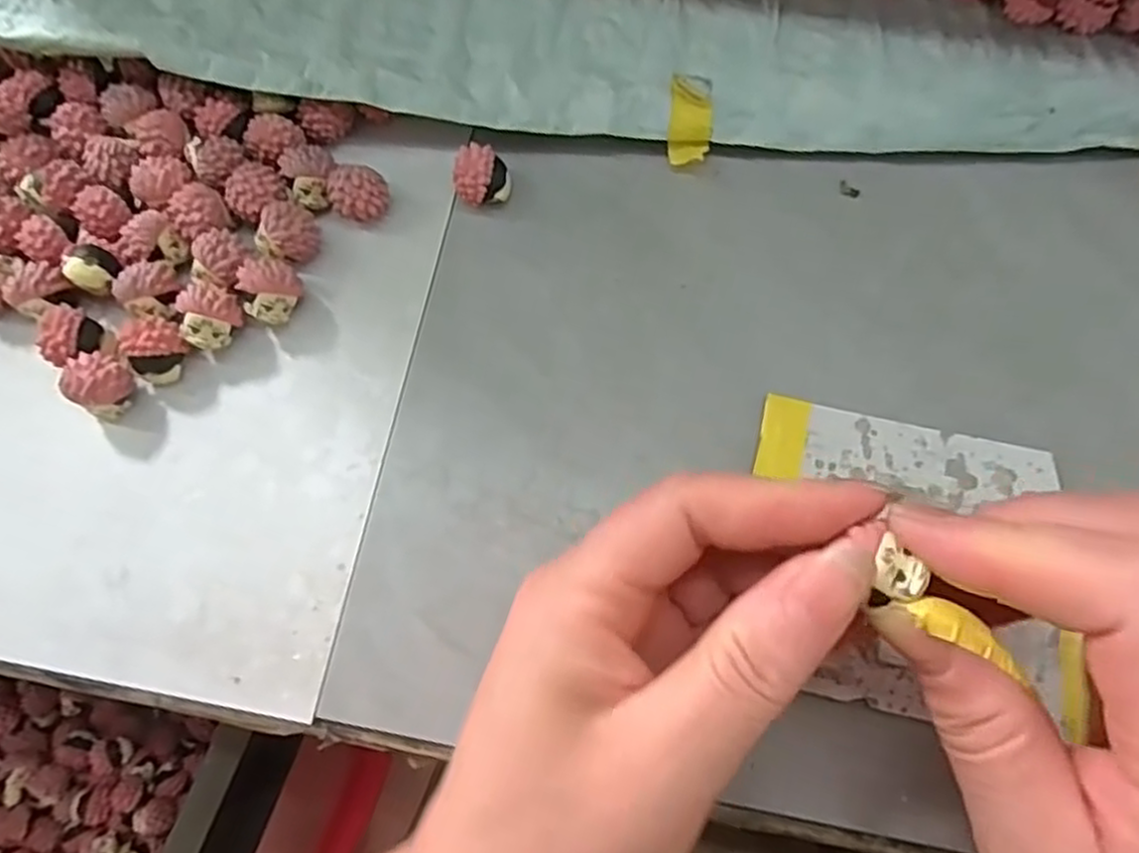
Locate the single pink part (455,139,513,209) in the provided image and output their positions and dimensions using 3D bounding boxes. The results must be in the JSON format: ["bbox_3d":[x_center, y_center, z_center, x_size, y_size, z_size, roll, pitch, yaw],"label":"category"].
[{"bbox_3d":[-0.031,-0.090,0.260,0.019,0.014,0.018,0,77,1],"label":"single pink part"}]

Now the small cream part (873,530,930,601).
[{"bbox_3d":[0.071,0.030,0.154,0.010,0.004,0.012,14,78,5],"label":"small cream part"}]

